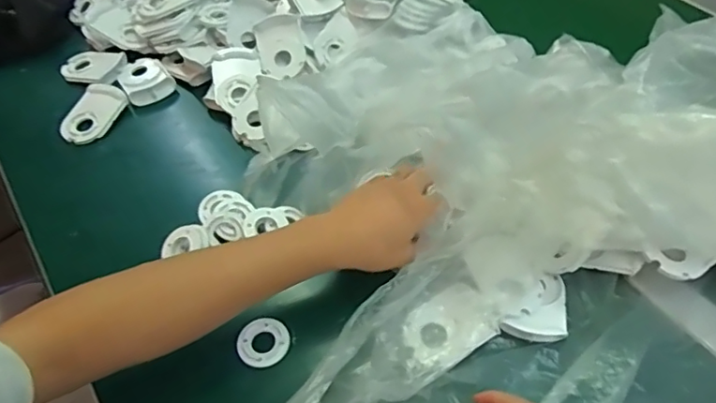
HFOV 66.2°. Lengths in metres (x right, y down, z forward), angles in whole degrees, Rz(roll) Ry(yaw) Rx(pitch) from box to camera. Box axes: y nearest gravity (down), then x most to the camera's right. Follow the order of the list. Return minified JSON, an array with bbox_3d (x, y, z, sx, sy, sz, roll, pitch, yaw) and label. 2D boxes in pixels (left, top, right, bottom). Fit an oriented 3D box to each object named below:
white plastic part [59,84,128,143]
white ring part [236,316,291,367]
[{"bbox_3d":[-0.318,-0.105,0.666,0.054,0.021,0.082,11,54,10],"label":"white plastic part"},{"bbox_3d":[-0.083,0.123,0.481,0.045,0.006,0.042,-1,52,1],"label":"white ring part"}]

